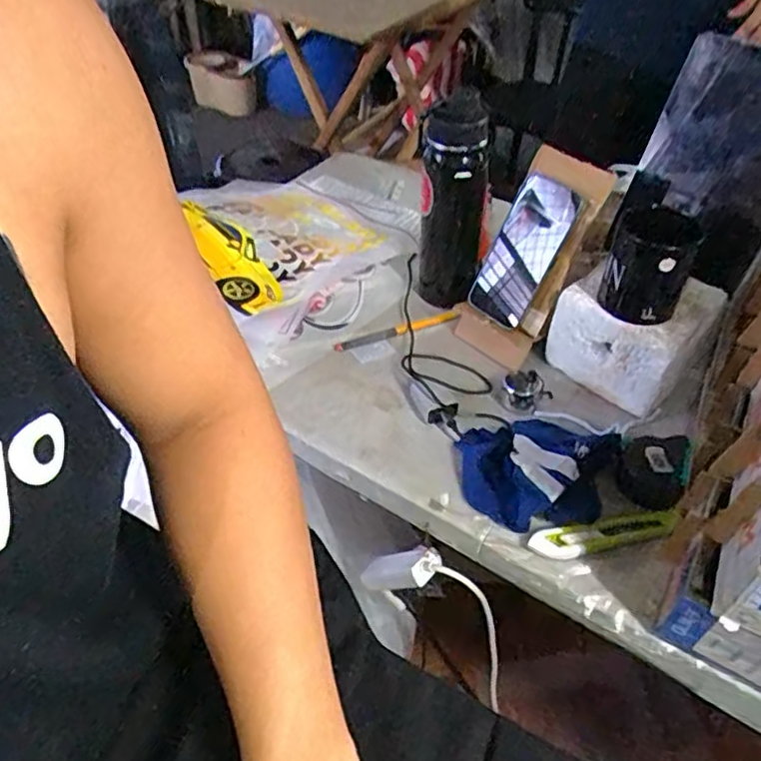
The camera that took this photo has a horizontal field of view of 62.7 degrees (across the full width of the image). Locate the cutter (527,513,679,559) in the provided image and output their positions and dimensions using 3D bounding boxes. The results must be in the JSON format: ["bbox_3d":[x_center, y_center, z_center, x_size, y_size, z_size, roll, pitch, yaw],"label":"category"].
[{"bbox_3d":[0.211,0.144,0.587,0.142,0.011,0.028,-7,46,-9],"label":"cutter"}]

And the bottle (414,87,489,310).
[{"bbox_3d":[0.086,-0.201,0.771,0.082,0.244,0.064,7,46,6],"label":"bottle"}]

